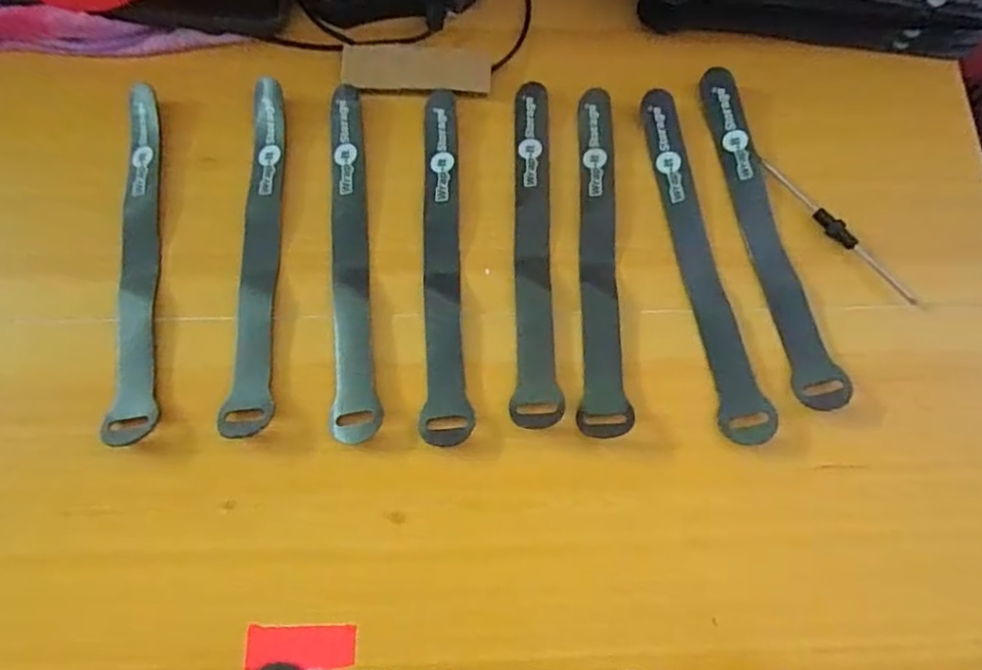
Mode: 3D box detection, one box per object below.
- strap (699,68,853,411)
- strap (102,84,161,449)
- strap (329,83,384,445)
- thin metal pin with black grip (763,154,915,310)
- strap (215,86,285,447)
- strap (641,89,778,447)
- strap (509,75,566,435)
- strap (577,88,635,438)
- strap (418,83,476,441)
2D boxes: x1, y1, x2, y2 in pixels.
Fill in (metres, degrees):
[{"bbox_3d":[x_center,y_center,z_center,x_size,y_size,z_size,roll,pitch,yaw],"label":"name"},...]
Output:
[{"bbox_3d":[0.149,-0.057,0.335,0.023,0.008,0.195,-10,75,-4],"label":"strap"},{"bbox_3d":[-0.182,-0.041,0.324,0.023,0.007,0.192,-5,75,-3],"label":"strap"},{"bbox_3d":[-0.075,-0.043,0.328,0.022,0.005,0.194,-6,75,-3],"label":"strap"},{"bbox_3d":[0.187,-0.057,0.338,0.007,0.007,0.108,-40,79,-11],"label":"thin metal pin with black grip"},{"bbox_3d":[-0.120,-0.047,0.326,0.022,0.007,0.196,-1,75,-2],"label":"strap"},{"bbox_3d":[0.110,-0.041,0.329,0.023,0.008,0.195,-10,76,-4],"label":"strap"},{"bbox_3d":[0.021,-0.049,0.331,0.023,0.005,0.193,-1,75,-1],"label":"strap"},{"bbox_3d":[0.059,-0.044,0.330,0.024,0.007,0.192,3,75,-1],"label":"strap"},{"bbox_3d":[-0.023,-0.042,0.328,0.024,0.006,0.195,0,75,-1],"label":"strap"}]

